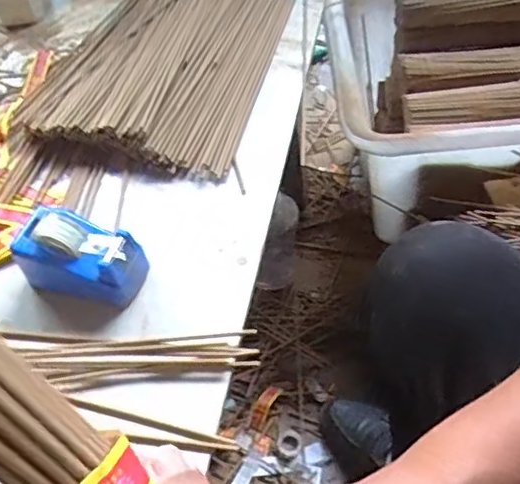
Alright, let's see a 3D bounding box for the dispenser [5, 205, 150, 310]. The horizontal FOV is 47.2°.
[{"bbox_3d":[-0.148,0.012,0.491,0.099,0.060,0.057,19,57,18],"label":"dispenser"}]

